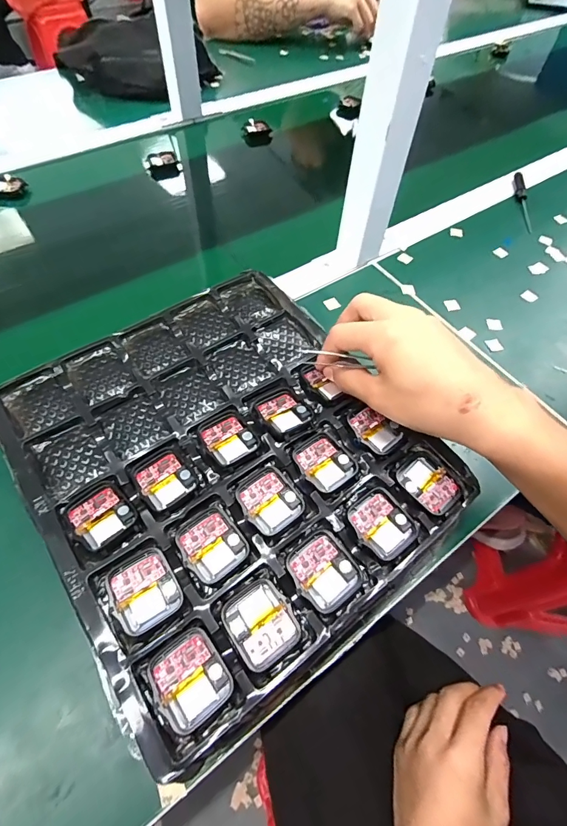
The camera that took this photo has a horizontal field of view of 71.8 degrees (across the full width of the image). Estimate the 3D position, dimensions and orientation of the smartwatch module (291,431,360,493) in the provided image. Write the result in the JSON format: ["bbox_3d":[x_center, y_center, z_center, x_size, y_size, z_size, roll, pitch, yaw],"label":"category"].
[{"bbox_3d":[0.030,0.035,0.287,0.037,0.004,0.043,-31,65,-19],"label":"smartwatch module"}]

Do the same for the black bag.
[{"bbox_3d":[-0.267,-0.634,0.708,0.274,0.082,0.133,5,59,1],"label":"black bag"}]

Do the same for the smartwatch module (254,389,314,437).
[{"bbox_3d":[-0.001,-0.002,0.308,0.037,0.008,0.042,-24,63,-16],"label":"smartwatch module"}]

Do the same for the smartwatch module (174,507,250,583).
[{"bbox_3d":[-0.047,0.085,0.255,0.036,0.007,0.041,-36,67,-22],"label":"smartwatch module"}]

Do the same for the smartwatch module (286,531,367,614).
[{"bbox_3d":[0.025,0.099,0.247,0.036,0.007,0.043,-33,65,-20],"label":"smartwatch module"}]

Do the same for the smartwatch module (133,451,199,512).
[{"bbox_3d":[-0.083,0.047,0.276,0.034,0.004,0.039,-35,66,-21],"label":"smartwatch module"}]

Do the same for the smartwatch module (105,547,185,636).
[{"bbox_3d":[-0.084,0.106,0.237,0.037,0.006,0.041,-30,64,-19],"label":"smartwatch module"}]

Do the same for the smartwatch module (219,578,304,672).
[{"bbox_3d":[-0.014,0.125,0.234,0.036,0.007,0.042,-32,65,-19],"label":"smartwatch module"}]

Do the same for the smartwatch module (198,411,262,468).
[{"bbox_3d":[-0.041,0.018,0.296,0.034,0.004,0.041,-32,65,-20],"label":"smartwatch module"}]

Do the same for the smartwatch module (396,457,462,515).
[{"bbox_3d":[0.106,0.052,0.284,0.032,0.005,0.042,-30,64,-19],"label":"smartwatch module"}]

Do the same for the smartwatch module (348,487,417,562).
[{"bbox_3d":[0.067,0.074,0.266,0.036,0.004,0.041,-35,66,-21],"label":"smartwatch module"}]

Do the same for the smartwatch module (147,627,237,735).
[{"bbox_3d":[-0.051,0.145,0.215,0.036,0.004,0.043,-33,65,-20],"label":"smartwatch module"}]

